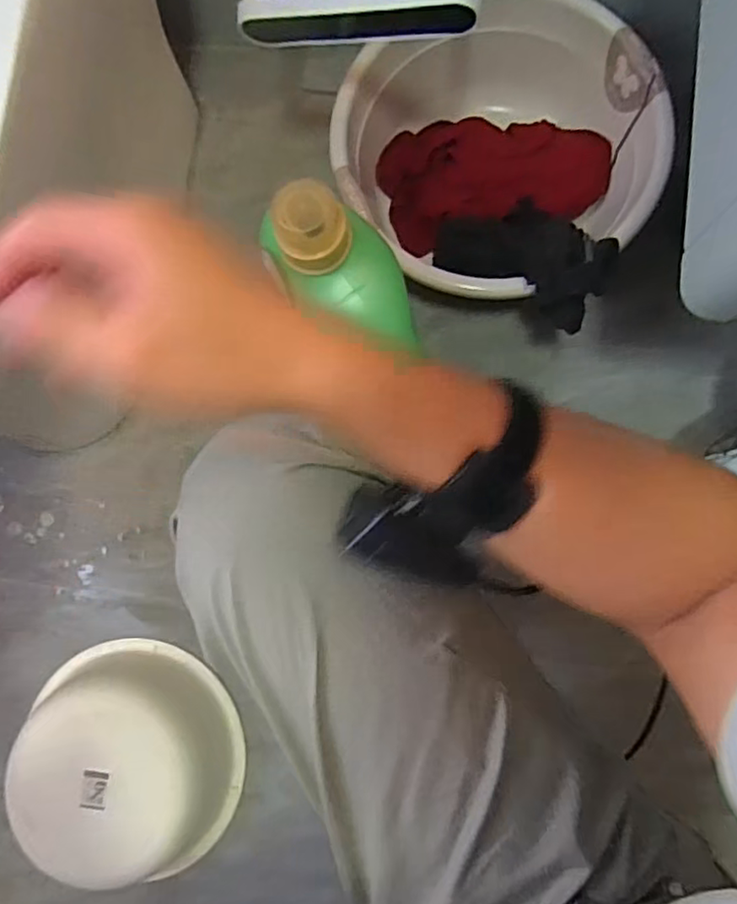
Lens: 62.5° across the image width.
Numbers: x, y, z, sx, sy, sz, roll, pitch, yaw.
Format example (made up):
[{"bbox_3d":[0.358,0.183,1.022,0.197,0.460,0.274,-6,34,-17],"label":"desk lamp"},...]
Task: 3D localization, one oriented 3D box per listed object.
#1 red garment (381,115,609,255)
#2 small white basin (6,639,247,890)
[{"bbox_3d":[0.162,-0.377,0.811,0.281,0.062,0.155,-11,79,4],"label":"red garment"},{"bbox_3d":[-0.282,0.357,0.726,0.245,0.117,0.241,-1,80,6],"label":"small white basin"}]

